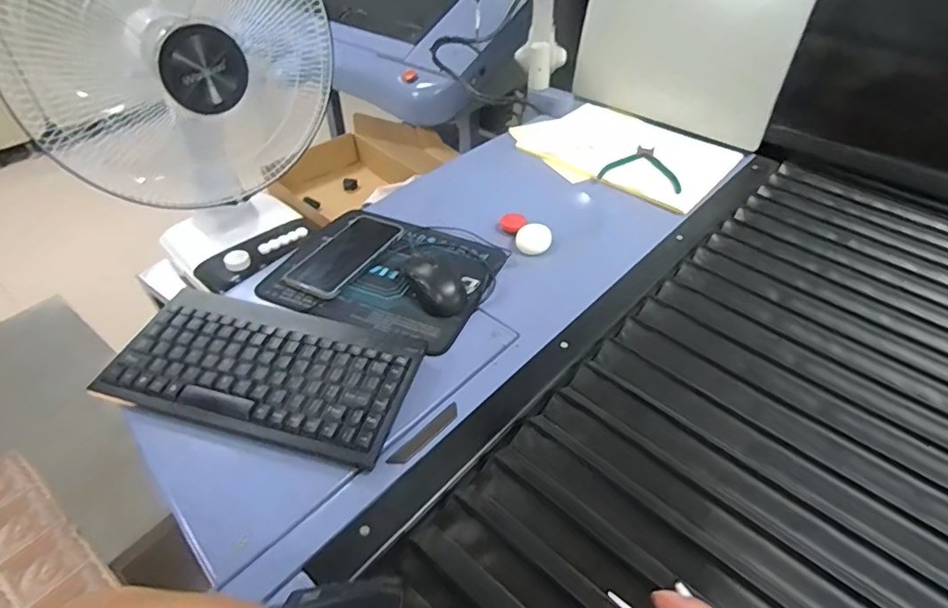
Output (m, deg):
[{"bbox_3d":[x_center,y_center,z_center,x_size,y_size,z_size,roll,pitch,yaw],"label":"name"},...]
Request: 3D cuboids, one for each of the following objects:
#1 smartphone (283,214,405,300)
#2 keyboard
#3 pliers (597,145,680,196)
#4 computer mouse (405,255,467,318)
[{"bbox_3d":[-0.166,-0.066,0.680,0.078,0.016,0.156,22,48,22],"label":"smartphone"},{"bbox_3d":[-0.208,0.063,0.531,0.289,0.030,0.146,9,44,10],"label":"keyboard"},{"bbox_3d":[0.275,-0.228,0.863,0.124,0.007,0.125,12,44,12],"label":"pliers"},{"bbox_3d":[-0.044,-0.027,0.629,0.049,0.032,0.097,-19,46,-19],"label":"computer mouse"}]

